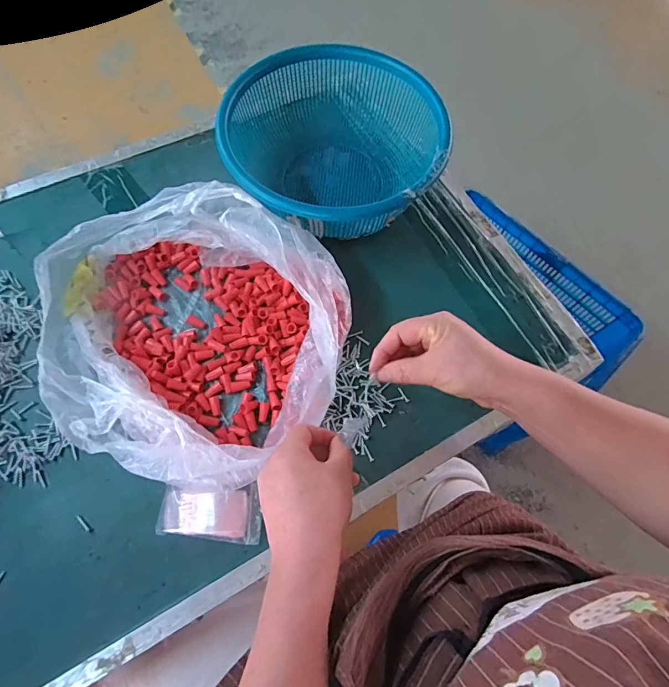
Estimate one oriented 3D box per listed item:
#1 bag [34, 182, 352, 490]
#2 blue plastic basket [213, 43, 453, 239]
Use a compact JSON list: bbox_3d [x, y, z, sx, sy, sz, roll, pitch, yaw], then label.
[{"bbox_3d":[-0.163,-0.026,0.472,0.330,0.100,0.306,21,71,5],"label":"bag"},{"bbox_3d":[0.000,-0.254,0.557,0.279,0.125,0.227,-5,66,-5],"label":"blue plastic basket"}]

